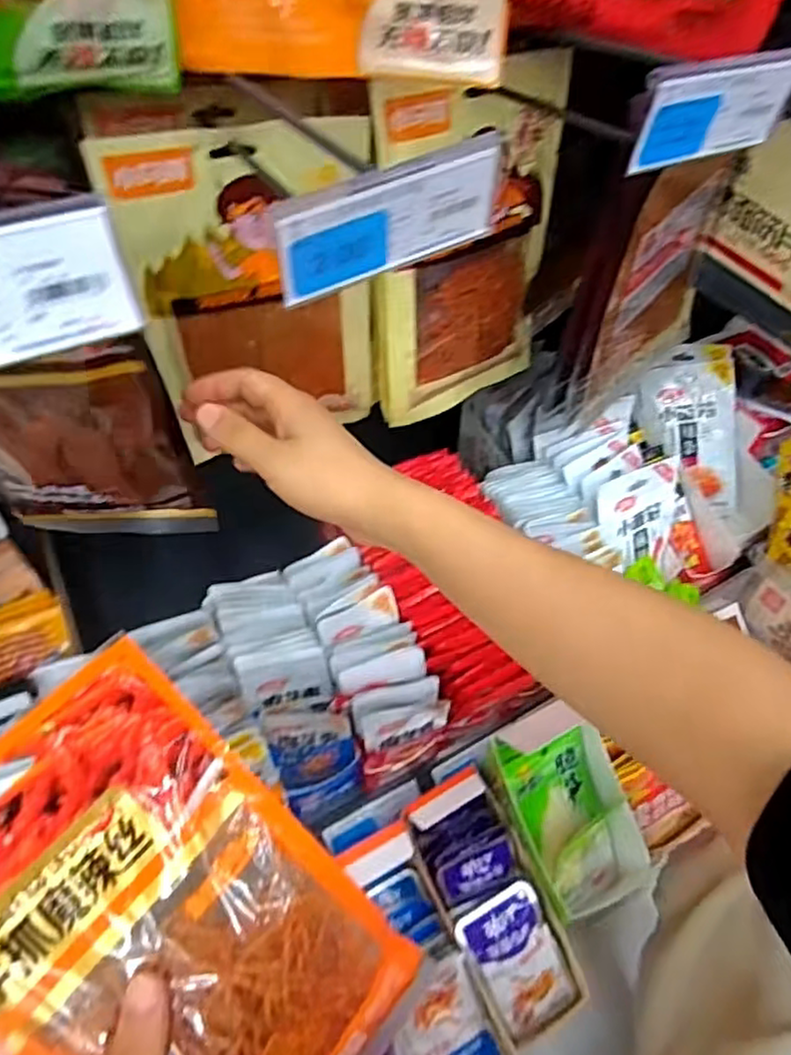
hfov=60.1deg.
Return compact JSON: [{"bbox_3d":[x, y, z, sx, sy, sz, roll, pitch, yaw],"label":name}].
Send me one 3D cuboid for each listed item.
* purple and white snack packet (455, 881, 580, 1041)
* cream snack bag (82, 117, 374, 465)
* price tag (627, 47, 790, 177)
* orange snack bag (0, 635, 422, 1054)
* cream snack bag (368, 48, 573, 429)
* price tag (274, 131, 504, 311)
[{"bbox_3d":[0.100,0.349,0.548,0.069,0.014,0.110,-28,98,-16],"label":"purple and white snack packet"},{"bbox_3d":[-0.094,-0.157,0.484,0.162,0.226,0.021,-12,54,-12],"label":"cream snack bag"},{"bbox_3d":[0.153,-0.197,0.321,0.096,0.045,0.007,-23,56,-19],"label":"price tag"},{"bbox_3d":[-0.101,0.179,0.306,0.221,0.017,0.142,48,62,-6],"label":"orange snack bag"},{"bbox_3d":[0.057,-0.208,0.530,0.160,0.240,0.049,-25,57,-20],"label":"cream snack bag"},{"bbox_3d":[-0.002,-0.122,0.271,0.098,0.043,0.008,-26,58,-21],"label":"price tag"}]

